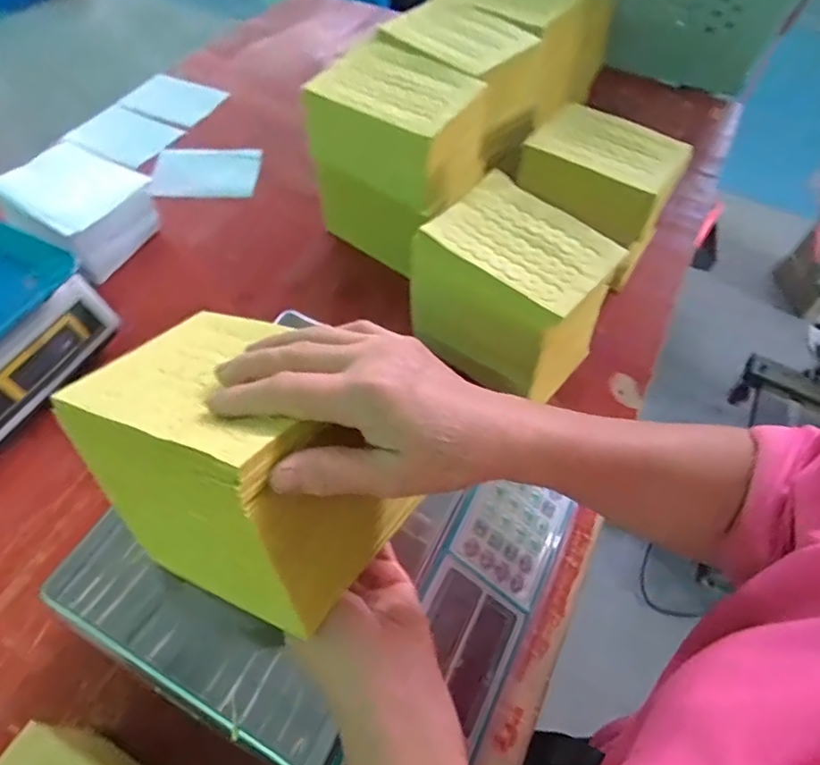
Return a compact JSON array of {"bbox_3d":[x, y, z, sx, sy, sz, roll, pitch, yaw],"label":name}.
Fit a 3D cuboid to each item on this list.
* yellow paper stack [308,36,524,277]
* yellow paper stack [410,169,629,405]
[{"bbox_3d":[-0.016,-0.255,0.657,0.166,0.211,0.128,31,60,15],"label":"yellow paper stack"},{"bbox_3d":[0.099,-0.094,0.561,0.162,0.133,0.124,38,62,19],"label":"yellow paper stack"}]

